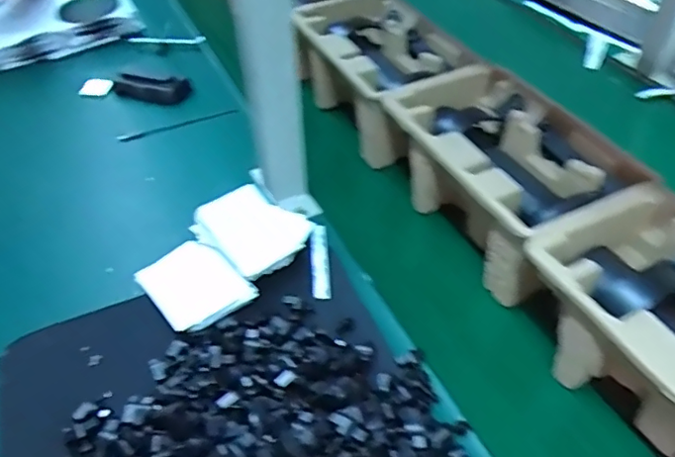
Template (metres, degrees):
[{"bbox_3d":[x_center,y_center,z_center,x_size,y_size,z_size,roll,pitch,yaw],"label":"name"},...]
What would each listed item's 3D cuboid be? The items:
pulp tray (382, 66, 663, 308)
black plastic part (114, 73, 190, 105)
[{"bbox_3d":[0.157,-0.050,0.542,0.138,0.103,0.215,-17,44,-18],"label":"pulp tray"},{"bbox_3d":[-0.255,-0.188,0.772,0.113,0.045,0.024,16,44,17],"label":"black plastic part"}]

